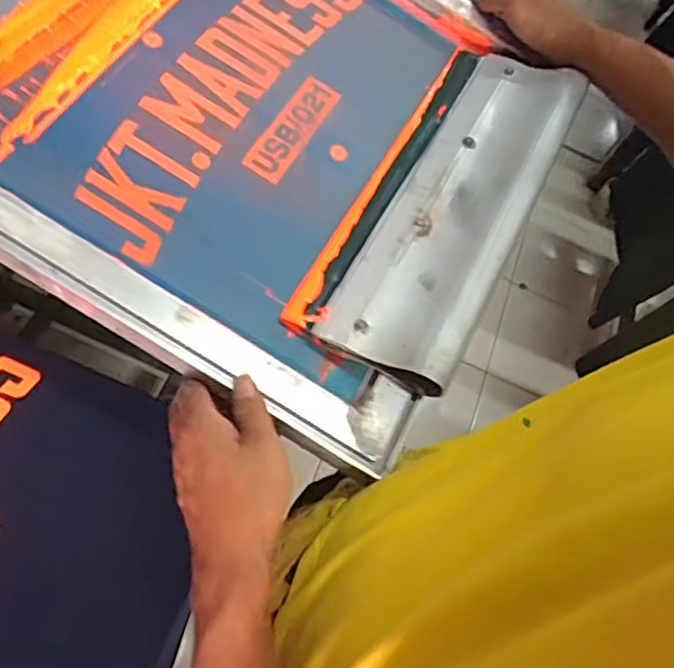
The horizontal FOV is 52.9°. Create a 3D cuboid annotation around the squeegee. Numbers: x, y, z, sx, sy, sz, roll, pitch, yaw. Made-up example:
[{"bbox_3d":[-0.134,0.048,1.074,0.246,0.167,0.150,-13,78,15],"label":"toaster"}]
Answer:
[{"bbox_3d":[0.092,-0.116,0.539,0.125,0.024,0.337,25,62,10],"label":"squeegee"}]

